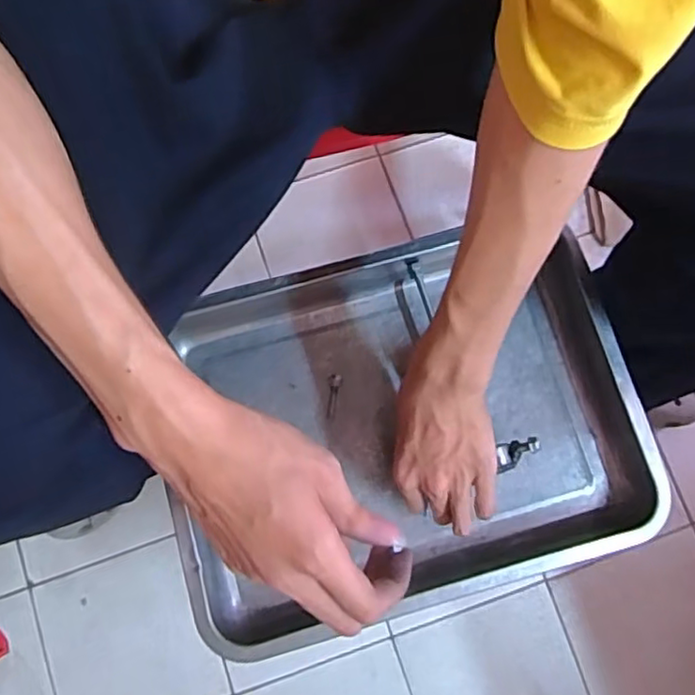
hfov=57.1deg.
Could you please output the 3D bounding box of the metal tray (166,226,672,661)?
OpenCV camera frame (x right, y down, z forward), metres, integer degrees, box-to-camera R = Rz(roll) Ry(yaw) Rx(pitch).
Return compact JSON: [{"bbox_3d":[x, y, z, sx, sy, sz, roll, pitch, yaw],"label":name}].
[{"bbox_3d":[0.044,0.069,0.550,0.386,0.061,0.298,-15,78,-4],"label":"metal tray"}]

